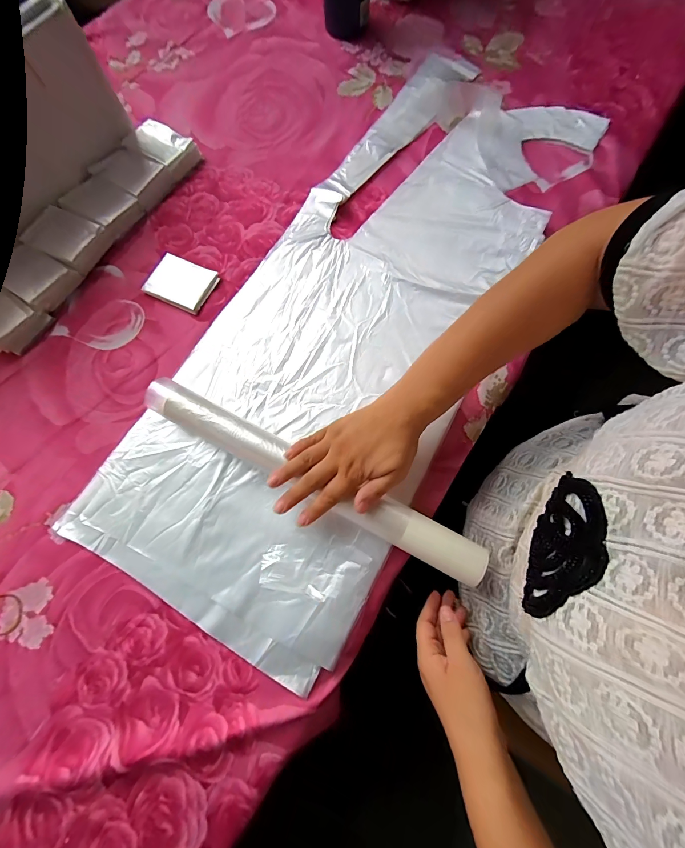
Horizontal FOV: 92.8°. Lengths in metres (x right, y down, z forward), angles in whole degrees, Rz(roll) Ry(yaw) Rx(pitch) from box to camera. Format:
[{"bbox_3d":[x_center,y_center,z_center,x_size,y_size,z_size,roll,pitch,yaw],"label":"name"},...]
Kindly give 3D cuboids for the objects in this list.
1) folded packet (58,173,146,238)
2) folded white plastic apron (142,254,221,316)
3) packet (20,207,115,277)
[{"bbox_3d":[-0.336,-0.306,0.456,0.098,0.023,0.064,29,78,8],"label":"folded packet"},{"bbox_3d":[-0.212,-0.186,0.430,0.086,0.006,0.064,26,78,8],"label":"folded white plastic apron"},{"bbox_3d":[-0.366,-0.247,0.439,0.088,0.031,0.065,24,78,7],"label":"packet"}]

